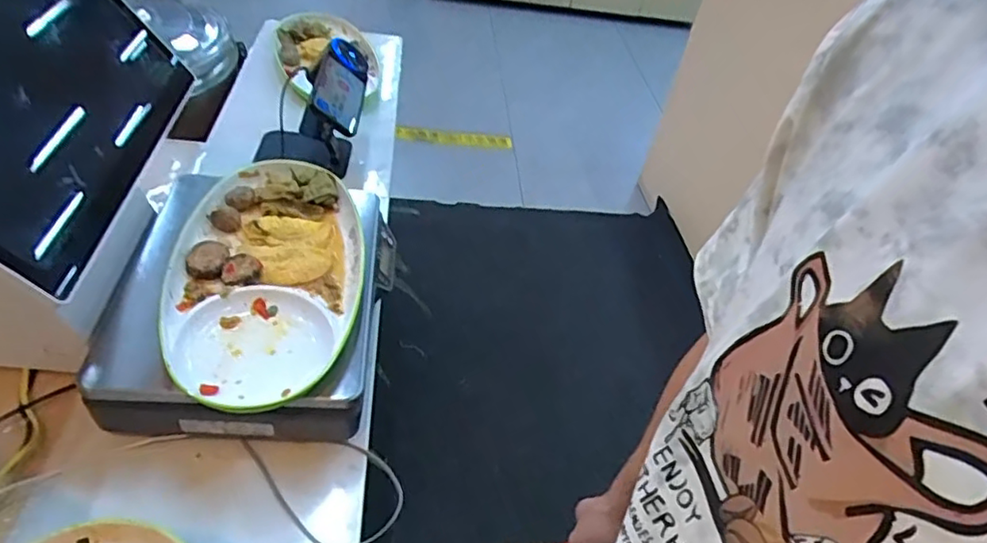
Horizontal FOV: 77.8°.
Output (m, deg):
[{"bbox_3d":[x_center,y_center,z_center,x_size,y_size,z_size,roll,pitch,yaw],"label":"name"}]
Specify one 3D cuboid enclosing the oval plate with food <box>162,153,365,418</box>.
[{"bbox_3d":[-0.238,-0.002,0.657,0.188,0.027,0.330,2,50,-15],"label":"oval plate with food"}]

